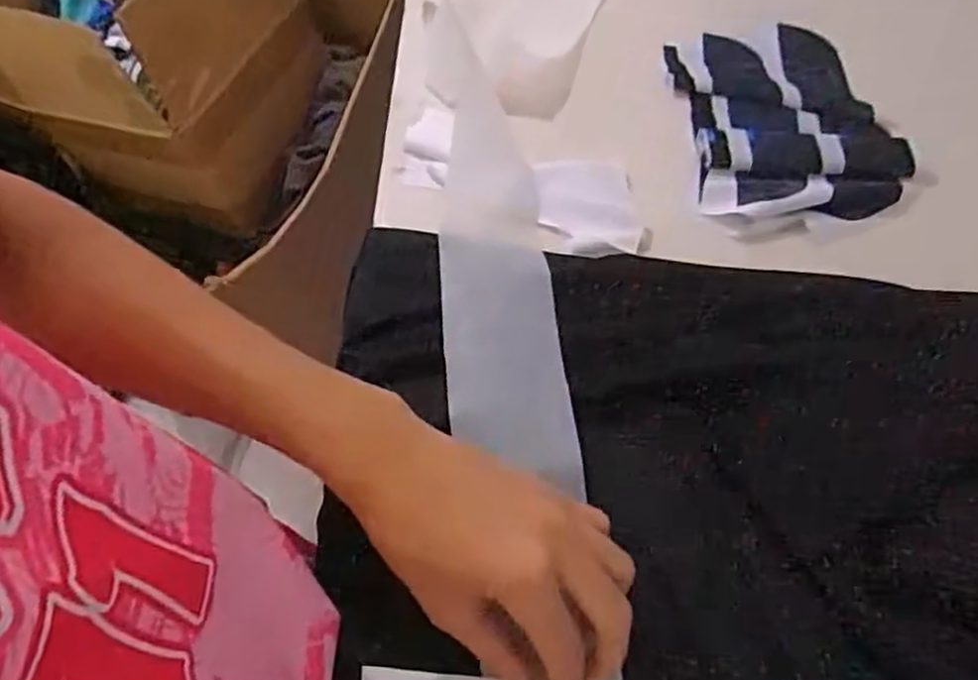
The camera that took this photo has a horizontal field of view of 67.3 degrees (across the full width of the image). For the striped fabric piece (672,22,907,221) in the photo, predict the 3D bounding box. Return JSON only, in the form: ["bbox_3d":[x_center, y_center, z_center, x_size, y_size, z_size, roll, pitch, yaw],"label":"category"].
[{"bbox_3d":[0.218,-0.168,0.553,0.157,0.029,0.199,0,55,-7],"label":"striped fabric piece"}]

